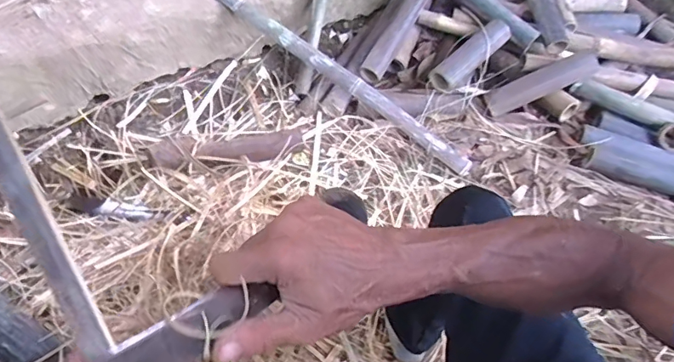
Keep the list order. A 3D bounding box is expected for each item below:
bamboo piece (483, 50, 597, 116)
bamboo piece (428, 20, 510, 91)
[{"bbox_3d":[0.641,-0.314,1.510,0.365,0.063,0.080,-23,54,6],"label":"bamboo piece"},{"bbox_3d":[0.423,-0.399,1.505,0.315,0.070,0.080,-40,62,-9],"label":"bamboo piece"}]

